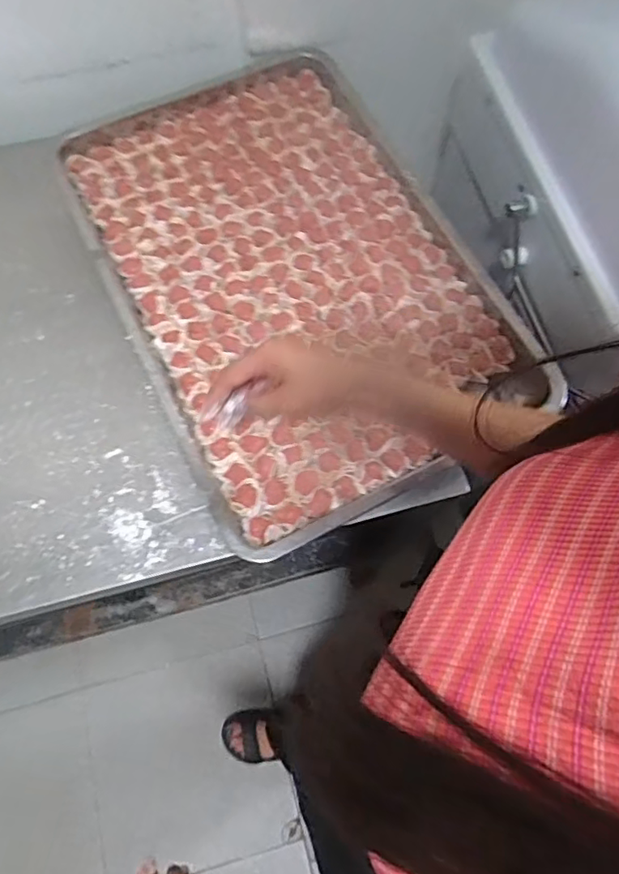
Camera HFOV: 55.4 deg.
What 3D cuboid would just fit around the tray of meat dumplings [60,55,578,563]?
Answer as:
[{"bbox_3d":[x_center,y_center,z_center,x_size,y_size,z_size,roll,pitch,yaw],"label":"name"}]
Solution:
[{"bbox_3d":[-0.023,-0.207,0.684,0.384,0.024,0.581,-25,73,-8],"label":"tray of meat dumplings"}]

